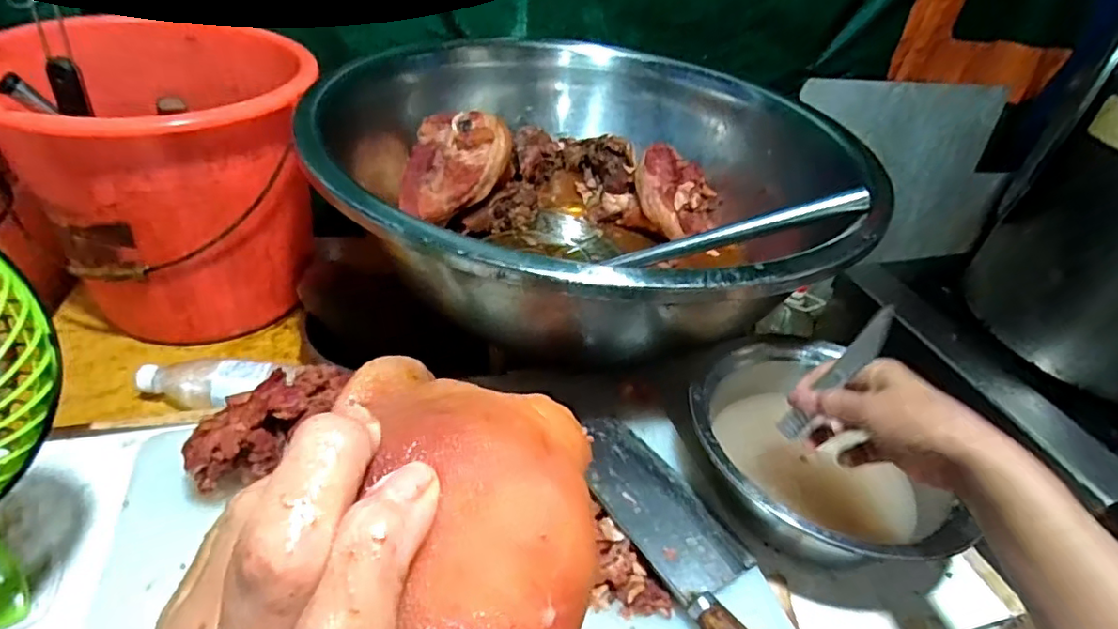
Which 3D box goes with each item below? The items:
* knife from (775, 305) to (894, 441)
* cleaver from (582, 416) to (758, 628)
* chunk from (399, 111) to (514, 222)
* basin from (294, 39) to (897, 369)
[{"bbox_3d":[0.220,0.051,0.462,0.013,0.137,0.019,13,34,-24],"label":"knife"},{"bbox_3d":[0.107,0.183,0.471,0.092,0.027,0.276,-18,44,-29],"label":"cleaver"},{"bbox_3d":[-0.137,-0.198,0.769,0.147,0.105,0.115,-1,38,-10],"label":"chunk"},{"bbox_3d":[0.053,-0.144,0.709,0.591,0.205,0.544,5,38,-4],"label":"basin"}]

